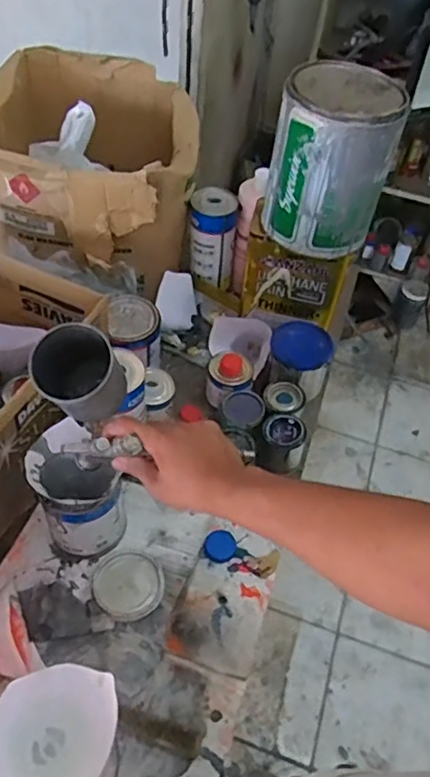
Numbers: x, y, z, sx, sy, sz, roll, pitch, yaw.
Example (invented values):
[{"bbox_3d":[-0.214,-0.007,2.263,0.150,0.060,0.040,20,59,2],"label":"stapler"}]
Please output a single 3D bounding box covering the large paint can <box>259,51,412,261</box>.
[{"bbox_3d":[0.169,-0.328,0.863,0.161,0.207,0.166,15,51,8],"label":"large paint can"}]

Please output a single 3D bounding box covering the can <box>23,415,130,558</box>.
[{"bbox_3d":[-0.181,0.138,0.789,0.104,0.146,0.122,-25,57,-23],"label":"can"}]

